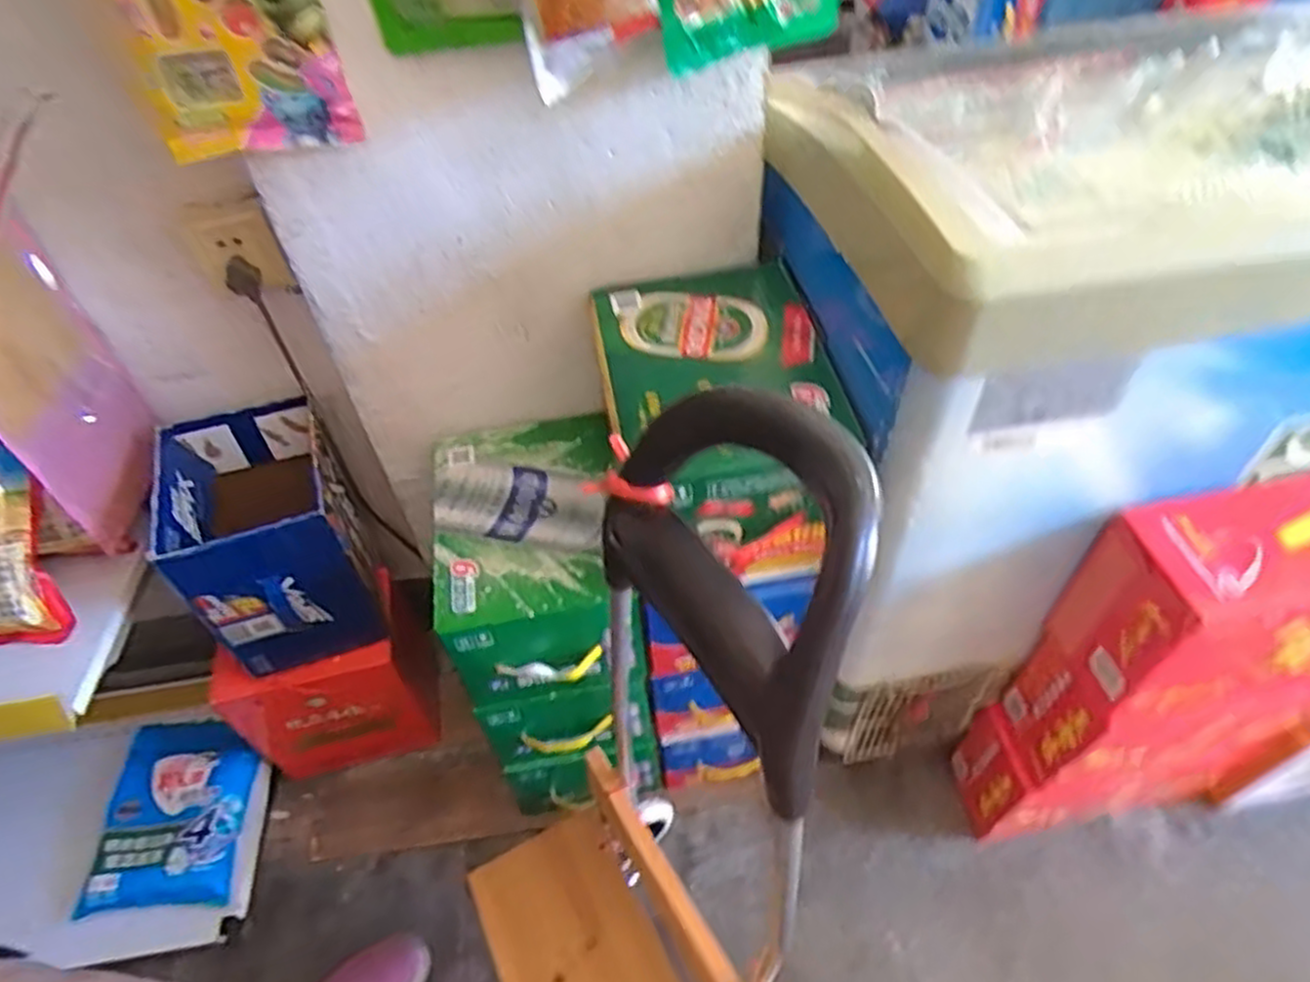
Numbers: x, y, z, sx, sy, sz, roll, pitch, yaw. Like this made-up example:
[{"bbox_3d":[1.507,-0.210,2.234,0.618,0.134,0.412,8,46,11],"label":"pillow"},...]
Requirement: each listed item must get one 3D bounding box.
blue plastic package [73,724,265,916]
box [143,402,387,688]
[{"bbox_3d":[-0.703,0.469,1.138,0.215,0.045,0.272,-5,49,-2],"label":"blue plastic package"},{"bbox_3d":[-0.496,0.061,1.014,0.193,0.266,0.239,-18,51,-13],"label":"box"}]

